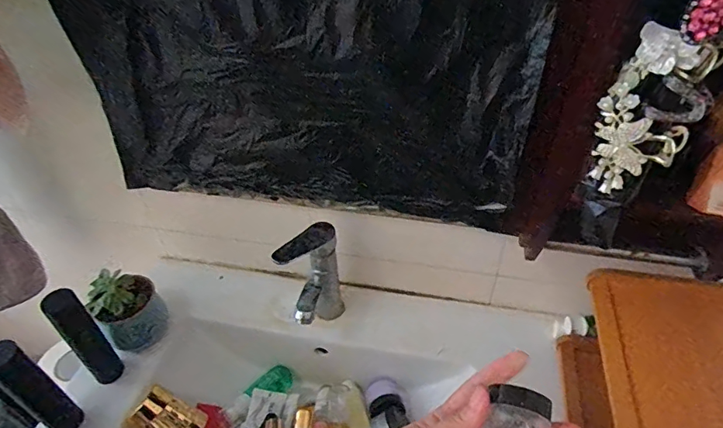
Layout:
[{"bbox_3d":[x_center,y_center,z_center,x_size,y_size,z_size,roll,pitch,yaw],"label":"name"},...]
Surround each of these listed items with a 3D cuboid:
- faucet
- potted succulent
[{"bbox_3d":[-0.073,0.116,0.681,0.065,0.188,0.125,7,43,9],"label":"faucet"},{"bbox_3d":[-0.364,0.149,0.714,0.090,0.111,0.075,-31,50,-29],"label":"potted succulent"}]

